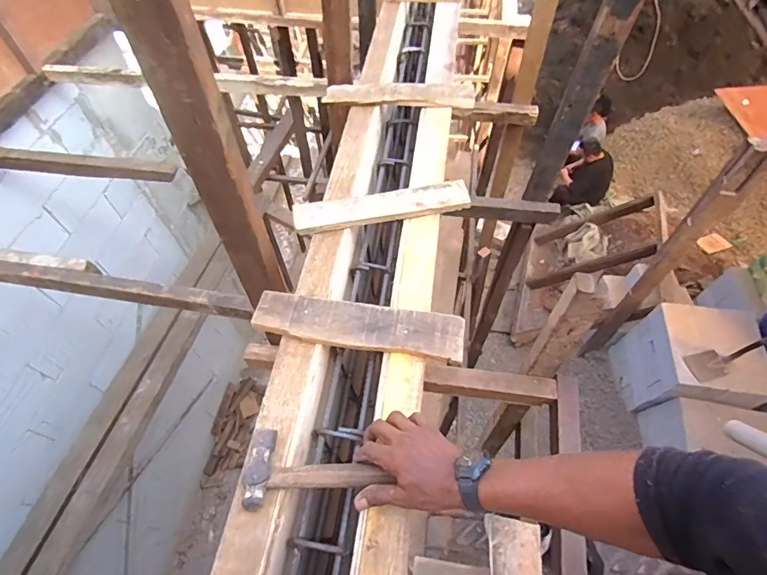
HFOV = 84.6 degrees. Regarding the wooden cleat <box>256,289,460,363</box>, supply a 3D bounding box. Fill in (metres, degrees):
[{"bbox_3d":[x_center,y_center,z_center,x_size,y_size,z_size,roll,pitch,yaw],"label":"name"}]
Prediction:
[{"bbox_3d":[-0.039,0.057,0.663,0.327,0.017,0.077,8,58,8],"label":"wooden cleat"}]

